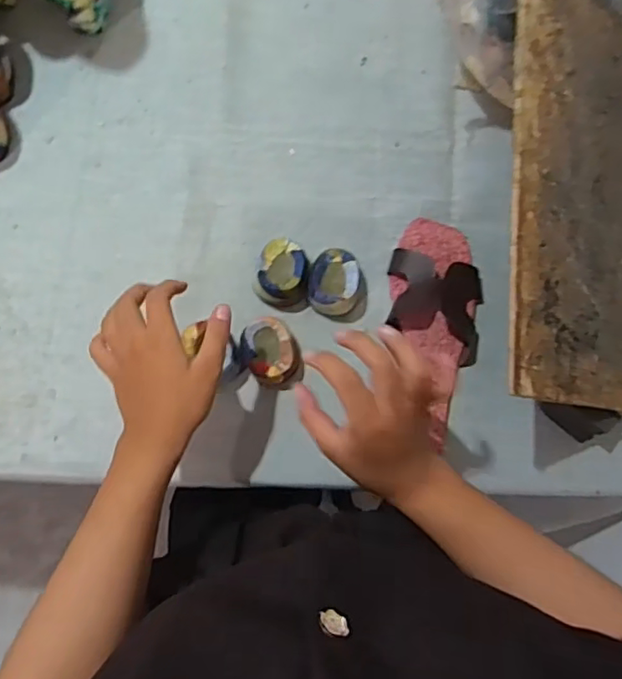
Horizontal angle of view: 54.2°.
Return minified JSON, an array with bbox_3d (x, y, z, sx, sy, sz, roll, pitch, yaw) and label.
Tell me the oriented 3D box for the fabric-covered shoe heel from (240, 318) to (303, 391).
[{"bbox_3d":[-0.035,0.011,0.580,0.051,0.039,0.074,-32,83,-7],"label":"fabric-covered shoe heel"}]

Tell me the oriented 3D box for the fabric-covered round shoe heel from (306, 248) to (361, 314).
[{"bbox_3d":[0.023,-0.056,0.592,0.056,0.039,0.065,12,80,0],"label":"fabric-covered round shoe heel"}]

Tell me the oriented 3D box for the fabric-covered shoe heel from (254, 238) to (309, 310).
[{"bbox_3d":[-0.027,-0.063,0.594,0.051,0.043,0.061,4,80,-2],"label":"fabric-covered shoe heel"}]

